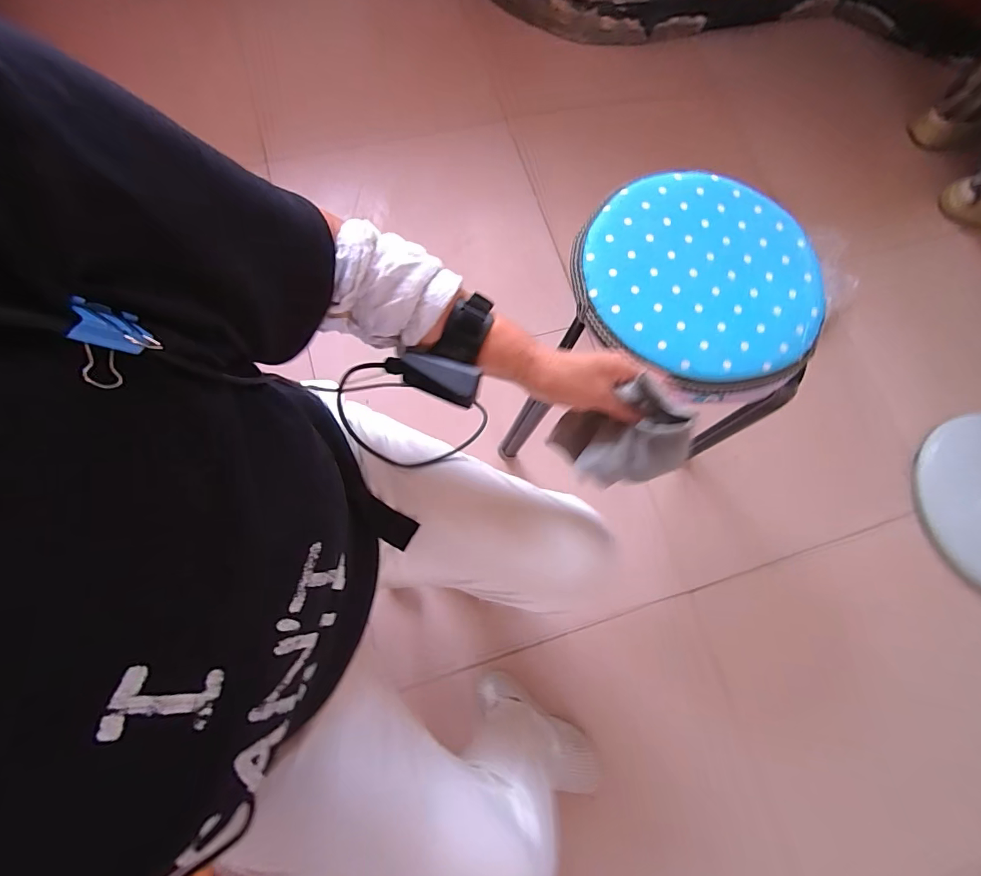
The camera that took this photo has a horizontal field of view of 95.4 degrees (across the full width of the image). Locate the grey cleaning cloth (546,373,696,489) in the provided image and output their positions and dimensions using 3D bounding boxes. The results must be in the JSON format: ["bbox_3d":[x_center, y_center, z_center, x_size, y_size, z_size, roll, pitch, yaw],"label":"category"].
[{"bbox_3d":[0.112,0.000,0.400,0.095,0.089,0.080,-12,77,-5],"label":"grey cleaning cloth"}]

